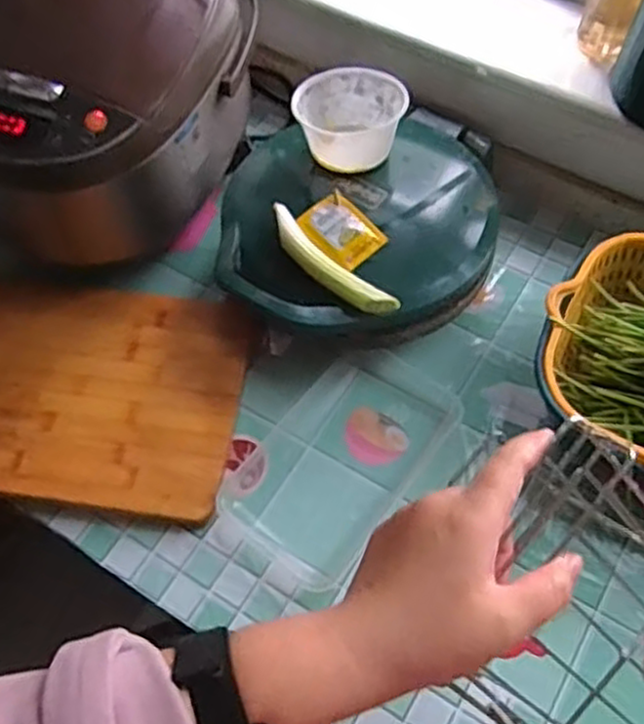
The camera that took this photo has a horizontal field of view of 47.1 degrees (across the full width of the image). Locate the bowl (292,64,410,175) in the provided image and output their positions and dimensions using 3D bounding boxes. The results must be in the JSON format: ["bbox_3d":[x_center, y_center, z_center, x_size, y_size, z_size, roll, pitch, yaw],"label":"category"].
[{"bbox_3d":[0.030,-0.248,0.769,0.110,0.065,0.105,-1,61,1],"label":"bowl"}]

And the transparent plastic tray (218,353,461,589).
[{"bbox_3d":[0.022,0.095,0.739,0.138,0.032,0.240,35,67,19],"label":"transparent plastic tray"}]

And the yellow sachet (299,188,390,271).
[{"bbox_3d":[0.019,-0.128,0.723,0.058,0.006,0.078,-41,77,-15],"label":"yellow sachet"}]

